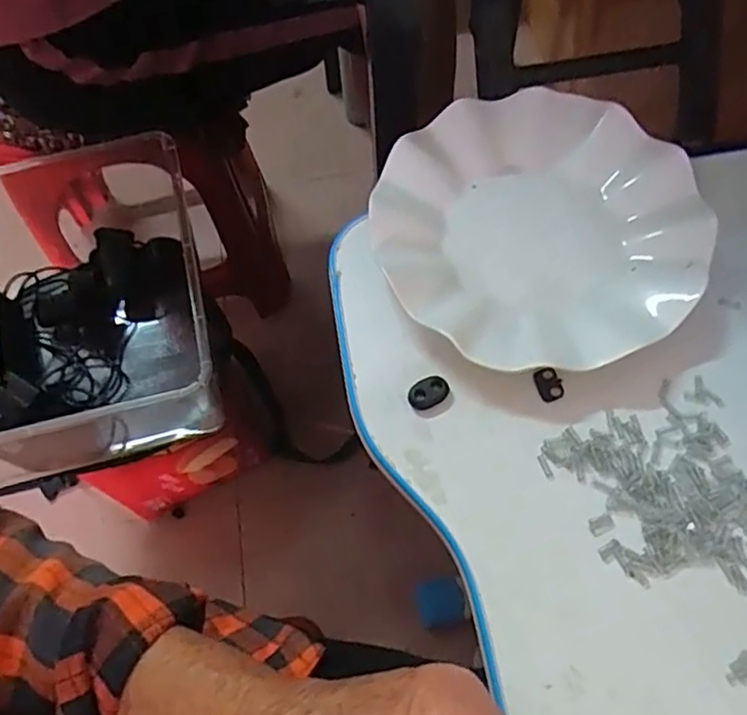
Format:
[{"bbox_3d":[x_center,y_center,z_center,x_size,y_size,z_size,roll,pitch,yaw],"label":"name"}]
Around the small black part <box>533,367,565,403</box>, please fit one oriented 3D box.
[{"bbox_3d":[0.091,0.014,0.344,0.013,0.005,0.017,-18,64,-7],"label":"small black part"}]

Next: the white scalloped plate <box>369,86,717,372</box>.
[{"bbox_3d":[0.092,-0.076,0.380,0.177,0.024,0.177,-1,63,2],"label":"white scalloped plate"}]

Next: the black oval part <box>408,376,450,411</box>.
[{"bbox_3d":[0.028,0.018,0.343,0.022,0.004,0.014,-23,64,-9],"label":"black oval part"}]

